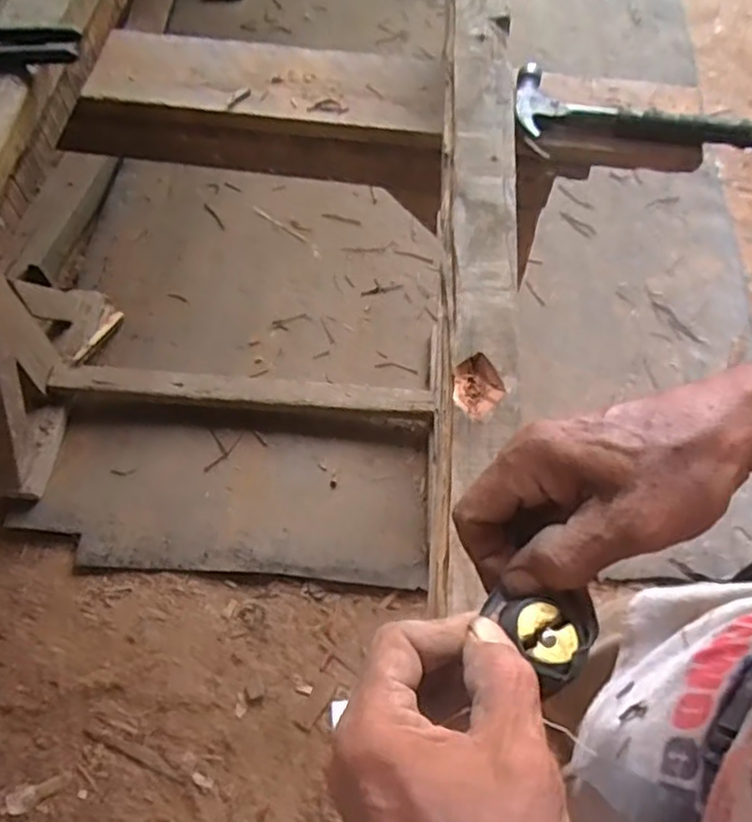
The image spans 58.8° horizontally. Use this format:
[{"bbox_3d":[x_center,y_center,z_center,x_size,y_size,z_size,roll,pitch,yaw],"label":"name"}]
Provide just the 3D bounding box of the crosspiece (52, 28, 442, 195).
[{"bbox_3d":[-0.139,-0.340,0.751,0.406,0.092,0.115,5,64,1],"label":"crosspiece"}]

